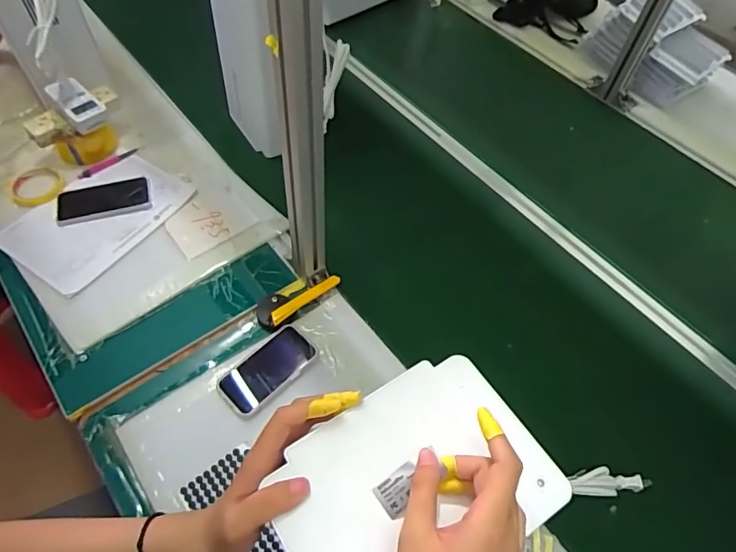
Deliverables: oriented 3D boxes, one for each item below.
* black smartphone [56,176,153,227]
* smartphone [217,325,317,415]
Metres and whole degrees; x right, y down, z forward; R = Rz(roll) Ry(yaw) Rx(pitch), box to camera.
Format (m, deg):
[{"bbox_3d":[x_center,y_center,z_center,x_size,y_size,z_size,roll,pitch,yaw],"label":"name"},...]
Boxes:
[{"bbox_3d":[-0.483,-0.140,0.928,0.162,0.008,0.081,-12,57,-10],"label":"black smartphone"},{"bbox_3d":[-0.152,0.141,0.775,0.147,0.017,0.074,-37,65,-24],"label":"smartphone"}]

